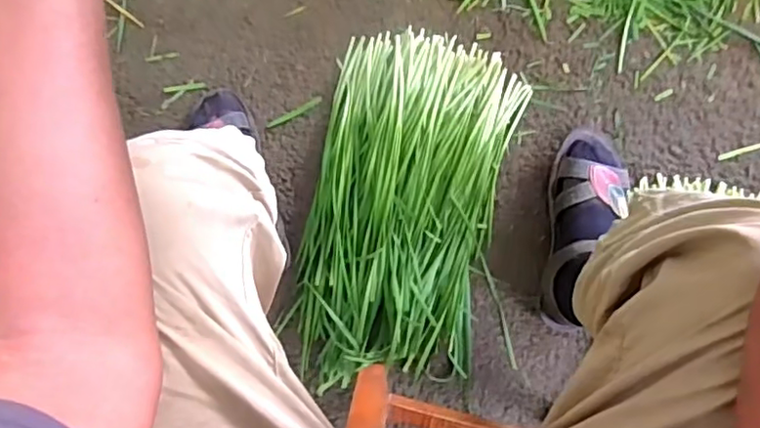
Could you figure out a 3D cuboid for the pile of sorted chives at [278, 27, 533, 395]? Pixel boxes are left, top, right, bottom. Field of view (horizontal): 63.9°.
[{"bbox_3d":[0.027,0.002,0.739,0.223,0.055,0.424,12,93,3],"label":"pile of sorted chives"}]

